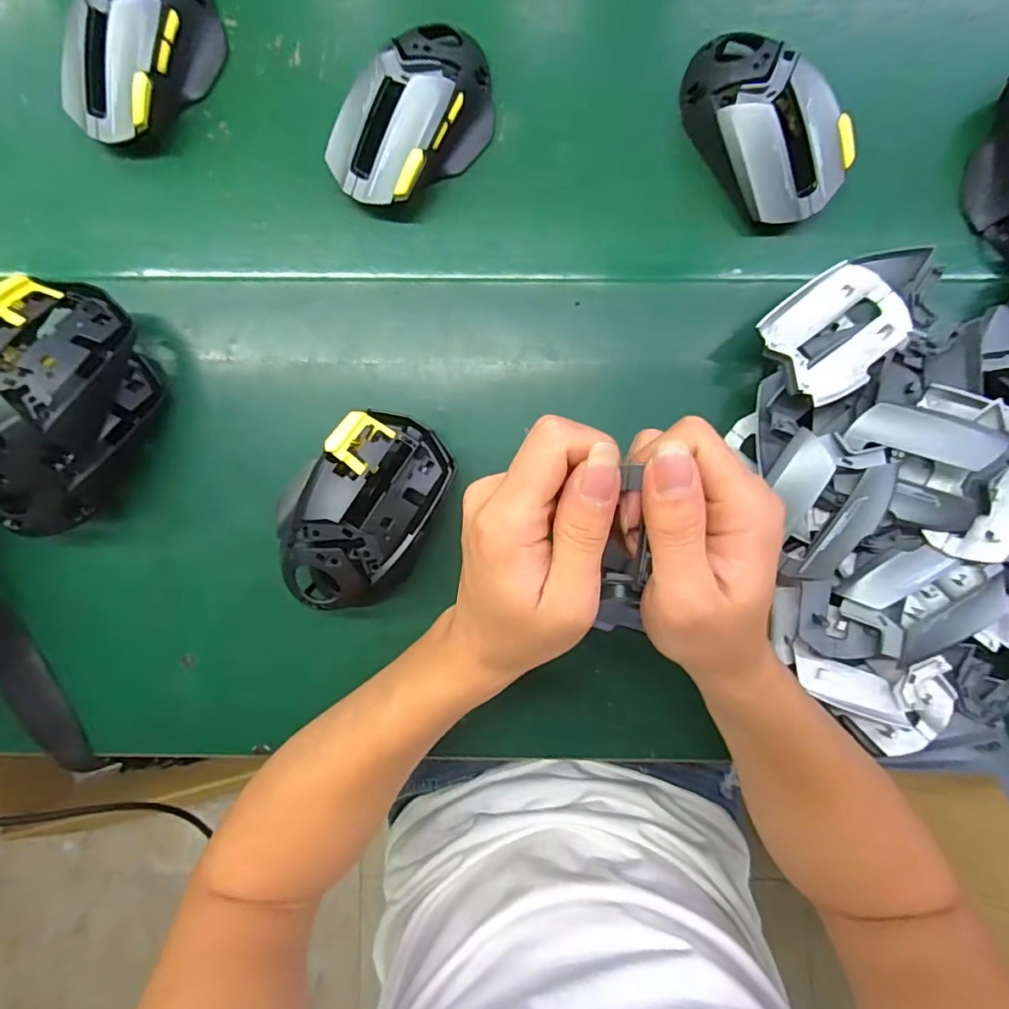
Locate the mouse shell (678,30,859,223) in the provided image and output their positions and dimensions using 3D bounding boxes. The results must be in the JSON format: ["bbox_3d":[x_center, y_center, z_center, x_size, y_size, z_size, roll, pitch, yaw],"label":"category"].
[{"bbox_3d":[0.150,-0.222,0.310,0.060,0.042,0.114,-36,90,2],"label":"mouse shell"}]

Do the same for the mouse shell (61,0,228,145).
[{"bbox_3d":[-0.215,-0.268,0.314,0.060,0.039,0.112,33,94,-2],"label":"mouse shell"}]

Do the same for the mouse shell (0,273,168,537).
[{"bbox_3d":[-0.249,-0.051,0.292,0.071,0.071,0.141,13,94,0],"label":"mouse shell"}]

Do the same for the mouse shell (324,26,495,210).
[{"bbox_3d":[-0.053,-0.227,0.309,0.068,0.040,0.112,40,93,-2],"label":"mouse shell"}]

